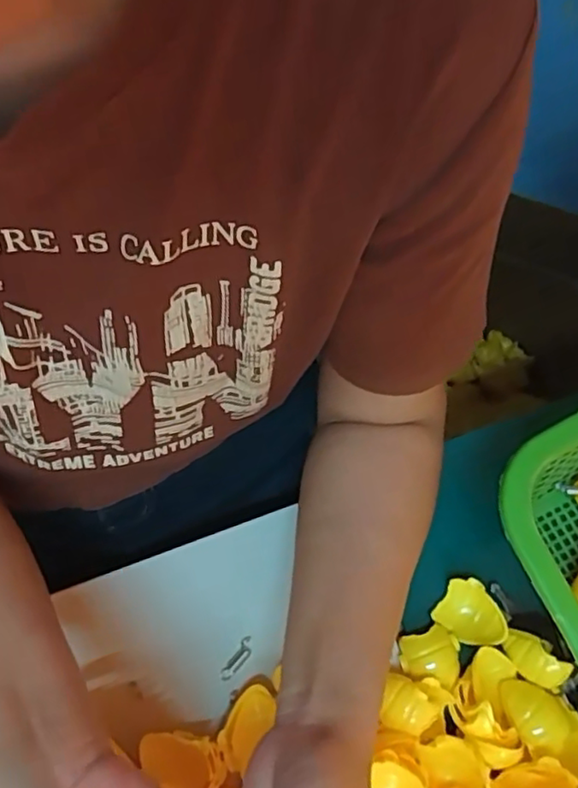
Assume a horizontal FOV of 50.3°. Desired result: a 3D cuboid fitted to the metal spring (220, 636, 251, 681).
[{"bbox_3d":[-0.033,0.171,0.396,0.009,0.004,0.030,36,73,10],"label":"metal spring"}]

